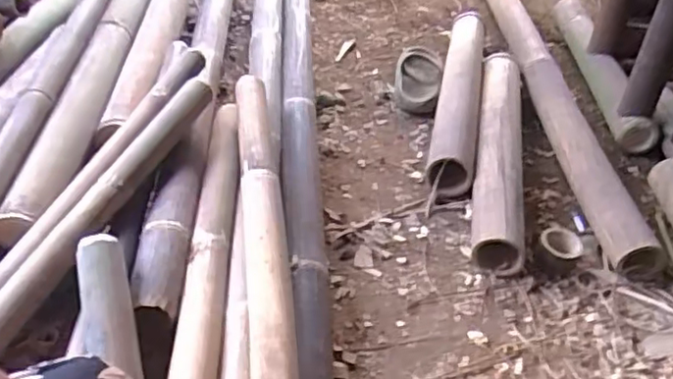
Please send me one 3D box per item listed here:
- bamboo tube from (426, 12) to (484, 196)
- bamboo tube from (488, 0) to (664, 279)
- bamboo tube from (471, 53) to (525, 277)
[{"bbox_3d":[0.266,-0.229,1.394,0.085,0.083,0.695,11,38,7],"label":"bamboo tube"},{"bbox_3d":[0.441,-0.405,1.594,0.078,0.068,1.572,3,38,-4],"label":"bamboo tube"},{"bbox_3d":[0.304,-0.090,1.234,0.085,0.079,0.644,10,38,6],"label":"bamboo tube"}]

